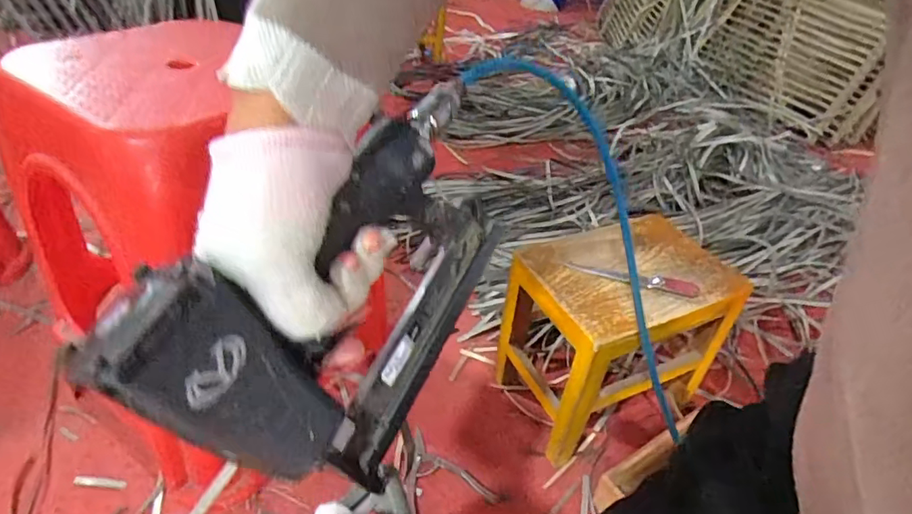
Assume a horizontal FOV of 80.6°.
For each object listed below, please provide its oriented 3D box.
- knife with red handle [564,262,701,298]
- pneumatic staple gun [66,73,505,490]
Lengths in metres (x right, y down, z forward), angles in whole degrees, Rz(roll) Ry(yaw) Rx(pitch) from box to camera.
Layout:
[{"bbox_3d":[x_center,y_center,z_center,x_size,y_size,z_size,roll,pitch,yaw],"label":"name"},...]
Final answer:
[{"bbox_3d":[0.241,0.030,0.736,0.175,0.012,0.029,12,38,7],"label":"knife with red handle"},{"bbox_3d":[-0.061,0.027,0.298,0.053,0.152,0.243,-1,30,34],"label":"pneumatic staple gun"}]

